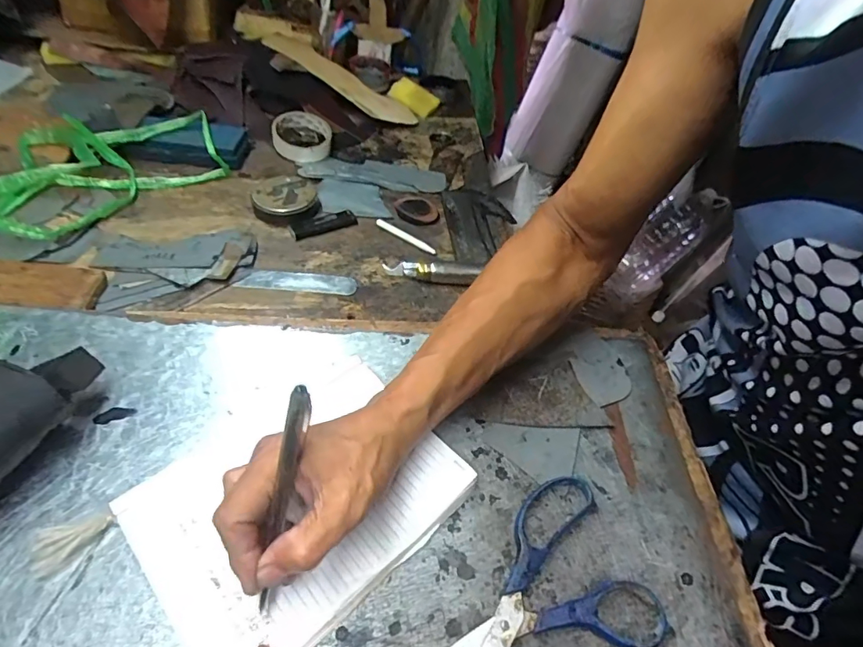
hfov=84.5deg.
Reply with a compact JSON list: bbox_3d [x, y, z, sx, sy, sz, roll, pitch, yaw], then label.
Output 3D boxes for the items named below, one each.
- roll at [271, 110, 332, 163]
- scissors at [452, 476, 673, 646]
[{"bbox_3d":[-0.195,-0.280,0.720,0.088,0.023,0.088,-3,65,-15],"label":"roll"},{"bbox_3d":[0.054,0.171,0.301,0.162,0.014,0.108,-13,51,-18],"label":"scissors"}]

